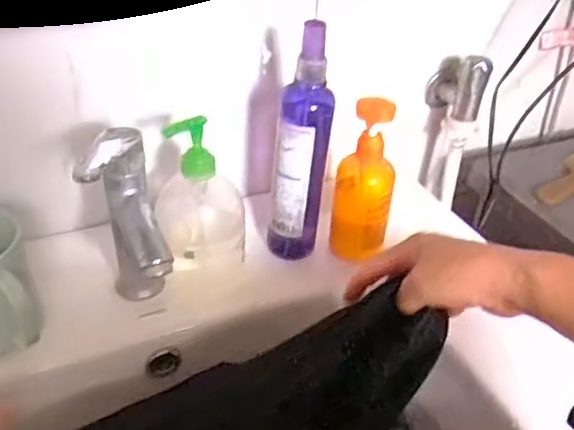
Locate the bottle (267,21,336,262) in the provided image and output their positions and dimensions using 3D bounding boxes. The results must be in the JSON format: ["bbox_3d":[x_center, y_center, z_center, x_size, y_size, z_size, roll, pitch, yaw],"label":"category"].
[{"bbox_3d":[0.015,-0.063,0.557,0.052,0.227,0.053,4,35,1],"label":"bottle"}]

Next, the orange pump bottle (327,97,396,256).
[{"bbox_3d":[0.073,-0.030,0.558,0.056,0.154,0.046,7,36,5],"label":"orange pump bottle"}]

